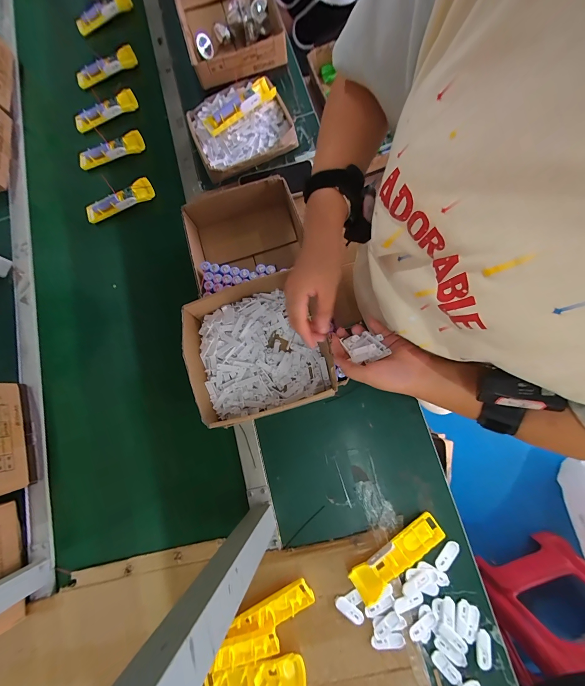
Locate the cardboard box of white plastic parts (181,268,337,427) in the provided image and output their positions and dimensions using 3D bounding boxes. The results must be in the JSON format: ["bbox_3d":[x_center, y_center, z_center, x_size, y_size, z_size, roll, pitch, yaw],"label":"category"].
[{"bbox_3d":[-0.056,0.010,0.457,0.206,0.057,0.197,-17,77,4],"label":"cardboard box of white plastic parts"}]

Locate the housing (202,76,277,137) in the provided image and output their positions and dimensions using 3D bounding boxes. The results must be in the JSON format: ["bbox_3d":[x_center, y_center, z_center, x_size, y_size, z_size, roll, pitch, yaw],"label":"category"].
[{"bbox_3d":[-0.115,-0.499,0.615,0.159,0.028,0.049,-28,77,8],"label":"housing"}]

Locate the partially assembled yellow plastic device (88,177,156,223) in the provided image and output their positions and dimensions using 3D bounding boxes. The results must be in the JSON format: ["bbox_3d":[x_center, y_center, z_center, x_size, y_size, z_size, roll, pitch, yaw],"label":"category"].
[{"bbox_3d":[-0.400,-0.328,0.675,0.175,0.024,0.041,-18,77,11],"label":"partially assembled yellow plastic device"}]

